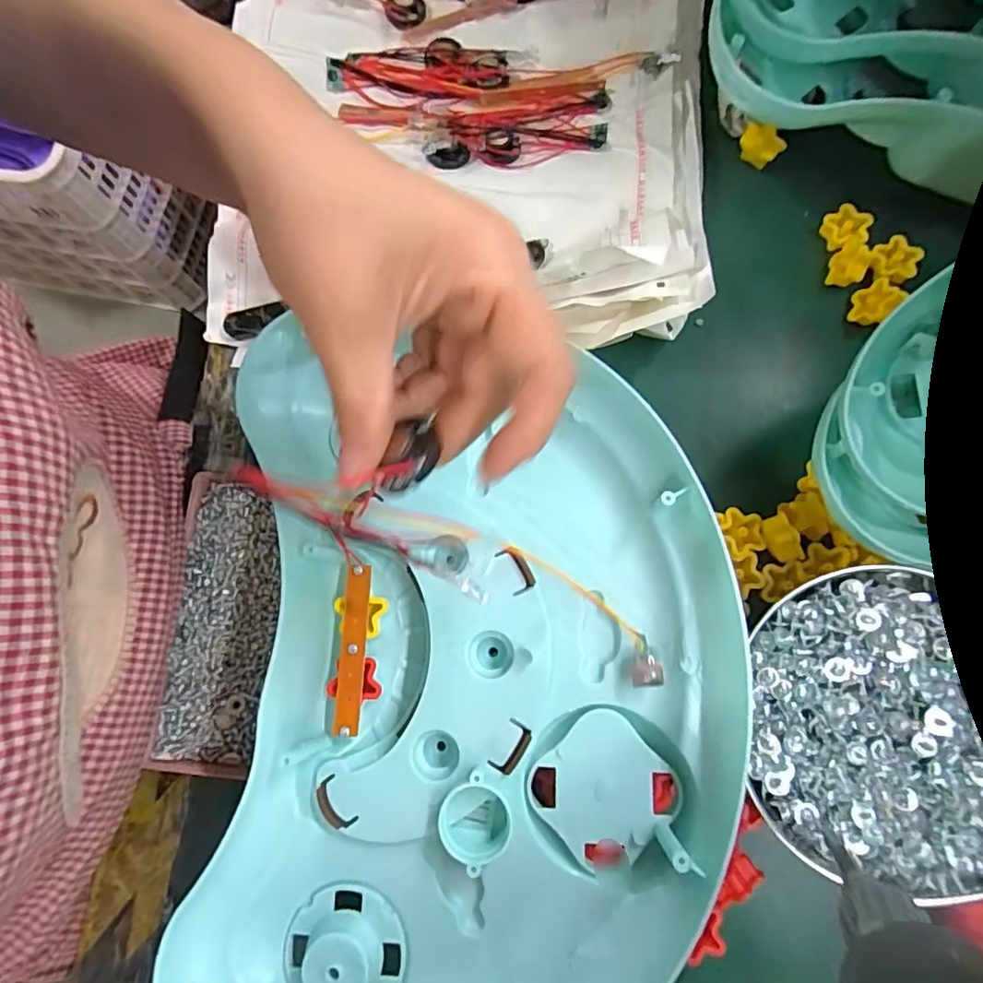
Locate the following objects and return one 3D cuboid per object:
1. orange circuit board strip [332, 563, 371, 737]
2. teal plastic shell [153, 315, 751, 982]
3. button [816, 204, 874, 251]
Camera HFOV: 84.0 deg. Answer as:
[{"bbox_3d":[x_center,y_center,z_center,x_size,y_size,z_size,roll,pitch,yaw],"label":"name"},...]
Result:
[{"bbox_3d":[-0.068,0.077,0.265,0.012,0.005,0.079,4,79,-9],"label":"orange circuit board strip"},{"bbox_3d":[-0.007,0.083,0.257,0.226,0.068,0.325,3,78,4],"label":"teal plastic shell"},{"bbox_3d":[0.212,-0.157,0.328,0.026,0.012,0.022,37,83,10],"label":"button"}]

